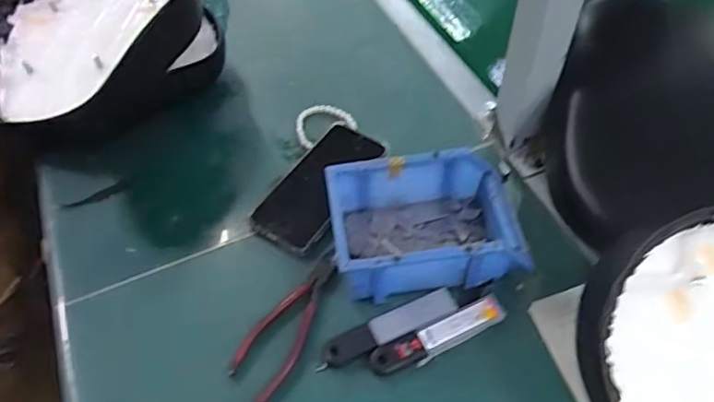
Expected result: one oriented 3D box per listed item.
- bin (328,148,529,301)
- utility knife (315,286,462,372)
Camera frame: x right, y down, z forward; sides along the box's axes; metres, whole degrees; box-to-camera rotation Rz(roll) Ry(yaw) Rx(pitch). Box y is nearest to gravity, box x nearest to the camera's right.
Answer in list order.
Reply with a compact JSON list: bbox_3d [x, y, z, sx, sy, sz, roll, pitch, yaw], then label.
[{"bbox_3d":[0.064,0.021,0.535,0.169,0.067,0.112,-8,53,-3],"label":"bin"},{"bbox_3d":[0.028,0.116,0.514,0.132,0.012,0.028,-21,54,-13],"label":"utility knife"}]

